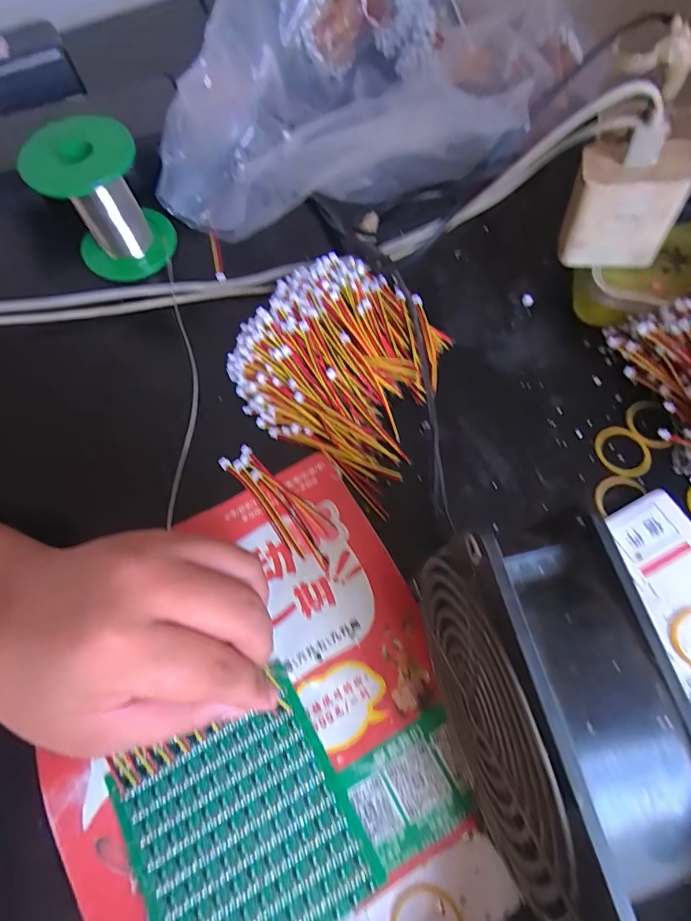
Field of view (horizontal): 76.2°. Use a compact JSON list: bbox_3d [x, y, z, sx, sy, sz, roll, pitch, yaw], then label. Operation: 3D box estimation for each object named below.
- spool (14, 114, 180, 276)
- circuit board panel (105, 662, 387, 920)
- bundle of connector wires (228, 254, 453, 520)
[{"bbox_3d":[-0.163,-0.175,0.298,0.066,0.073,0.066,-1,70,2],"label":"spool"},{"bbox_3d":[-0.048,0.167,0.200,0.093,0.004,0.098,-28,68,-10],"label":"circuit board panel"},{"bbox_3d":[-0.003,-0.062,0.275,0.119,0.032,0.137,24,72,11],"label":"bundle of connector wires"}]

